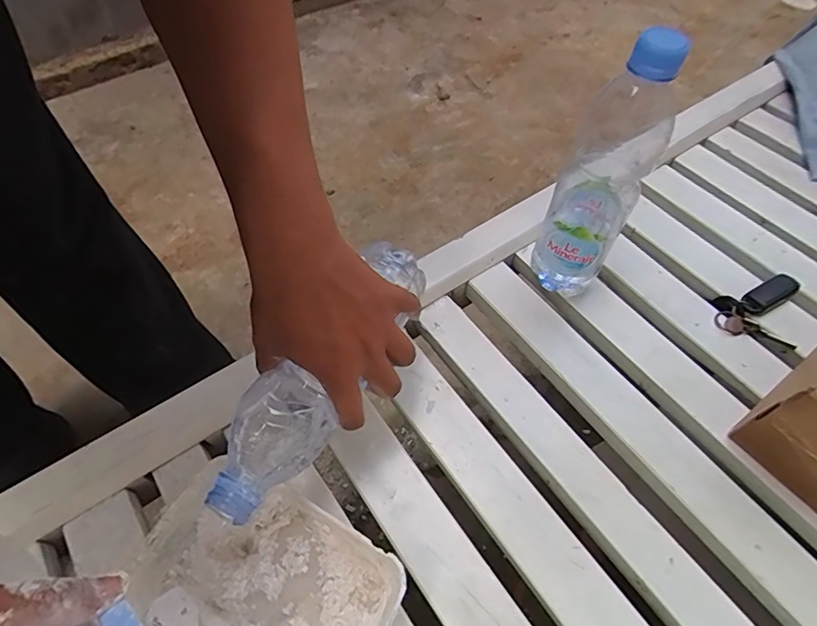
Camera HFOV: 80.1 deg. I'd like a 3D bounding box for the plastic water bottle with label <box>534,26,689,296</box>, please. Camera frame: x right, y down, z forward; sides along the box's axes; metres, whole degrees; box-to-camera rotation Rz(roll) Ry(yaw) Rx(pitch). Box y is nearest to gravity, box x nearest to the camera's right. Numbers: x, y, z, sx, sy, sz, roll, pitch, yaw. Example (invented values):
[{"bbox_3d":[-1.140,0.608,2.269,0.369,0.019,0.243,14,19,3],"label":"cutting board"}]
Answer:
[{"bbox_3d":[0.159,-0.109,0.406,0.067,0.243,0.072,25,59,16],"label":"plastic water bottle with label"}]

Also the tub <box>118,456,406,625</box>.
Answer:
[{"bbox_3d":[-0.098,0.187,0.335,0.172,0.040,0.110,24,58,15],"label":"tub"}]

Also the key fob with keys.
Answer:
[{"bbox_3d":[0.342,-0.009,0.477,0.070,0.012,0.083,22,60,12],"label":"key fob with keys"}]

